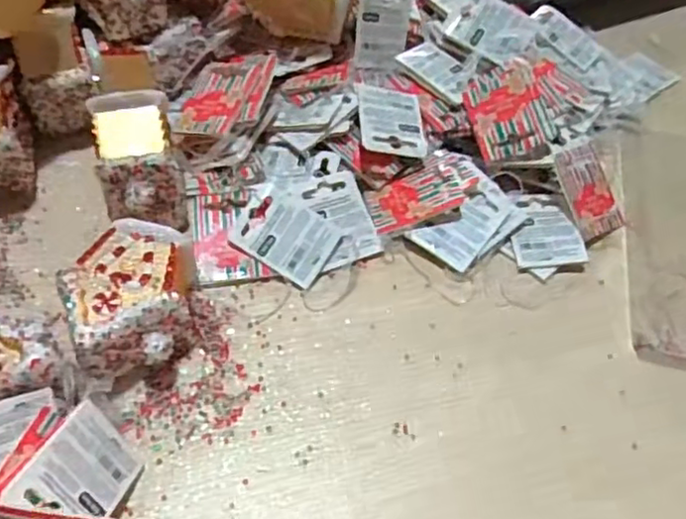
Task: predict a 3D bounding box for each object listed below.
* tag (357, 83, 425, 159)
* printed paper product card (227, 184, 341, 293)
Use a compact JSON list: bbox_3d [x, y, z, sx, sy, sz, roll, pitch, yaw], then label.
[{"bbox_3d":[0.033,-0.092,0.429,0.045,0.005,0.057,6,58,-14],"label":"tag"},{"bbox_3d":[-0.035,-0.014,0.398,0.059,0.005,0.045,31,77,2],"label":"printed paper product card"}]

